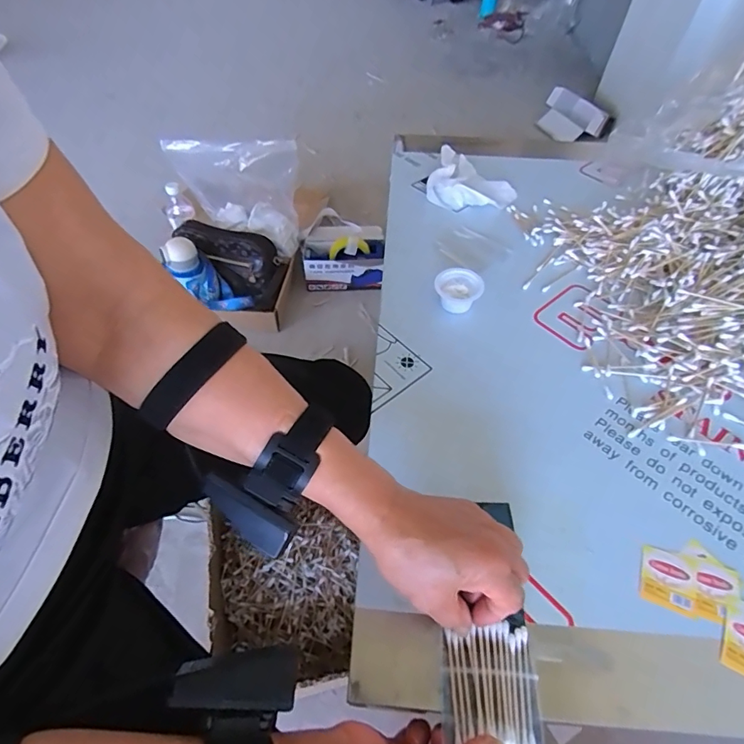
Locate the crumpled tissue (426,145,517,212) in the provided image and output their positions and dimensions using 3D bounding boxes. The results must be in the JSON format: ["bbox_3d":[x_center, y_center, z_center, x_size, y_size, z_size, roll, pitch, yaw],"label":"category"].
[{"bbox_3d":[0.149,-0.284,0.674,0.123,0.032,0.125,14,54,10],"label":"crumpled tissue"}]

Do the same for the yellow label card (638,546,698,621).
[{"bbox_3d":[0.230,0.161,0.356,0.039,0.004,0.045,20,55,14],"label":"yellow label card"}]

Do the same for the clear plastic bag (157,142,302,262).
[{"bbox_3d":[-0.313,-0.416,1.091,0.307,0.268,0.093,1,53,0],"label":"clear plastic bag"}]

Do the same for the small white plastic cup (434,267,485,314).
[{"bbox_3d":[0.098,-0.092,0.526,0.053,0.029,0.047,18,54,12],"label":"small white plastic cup"}]

